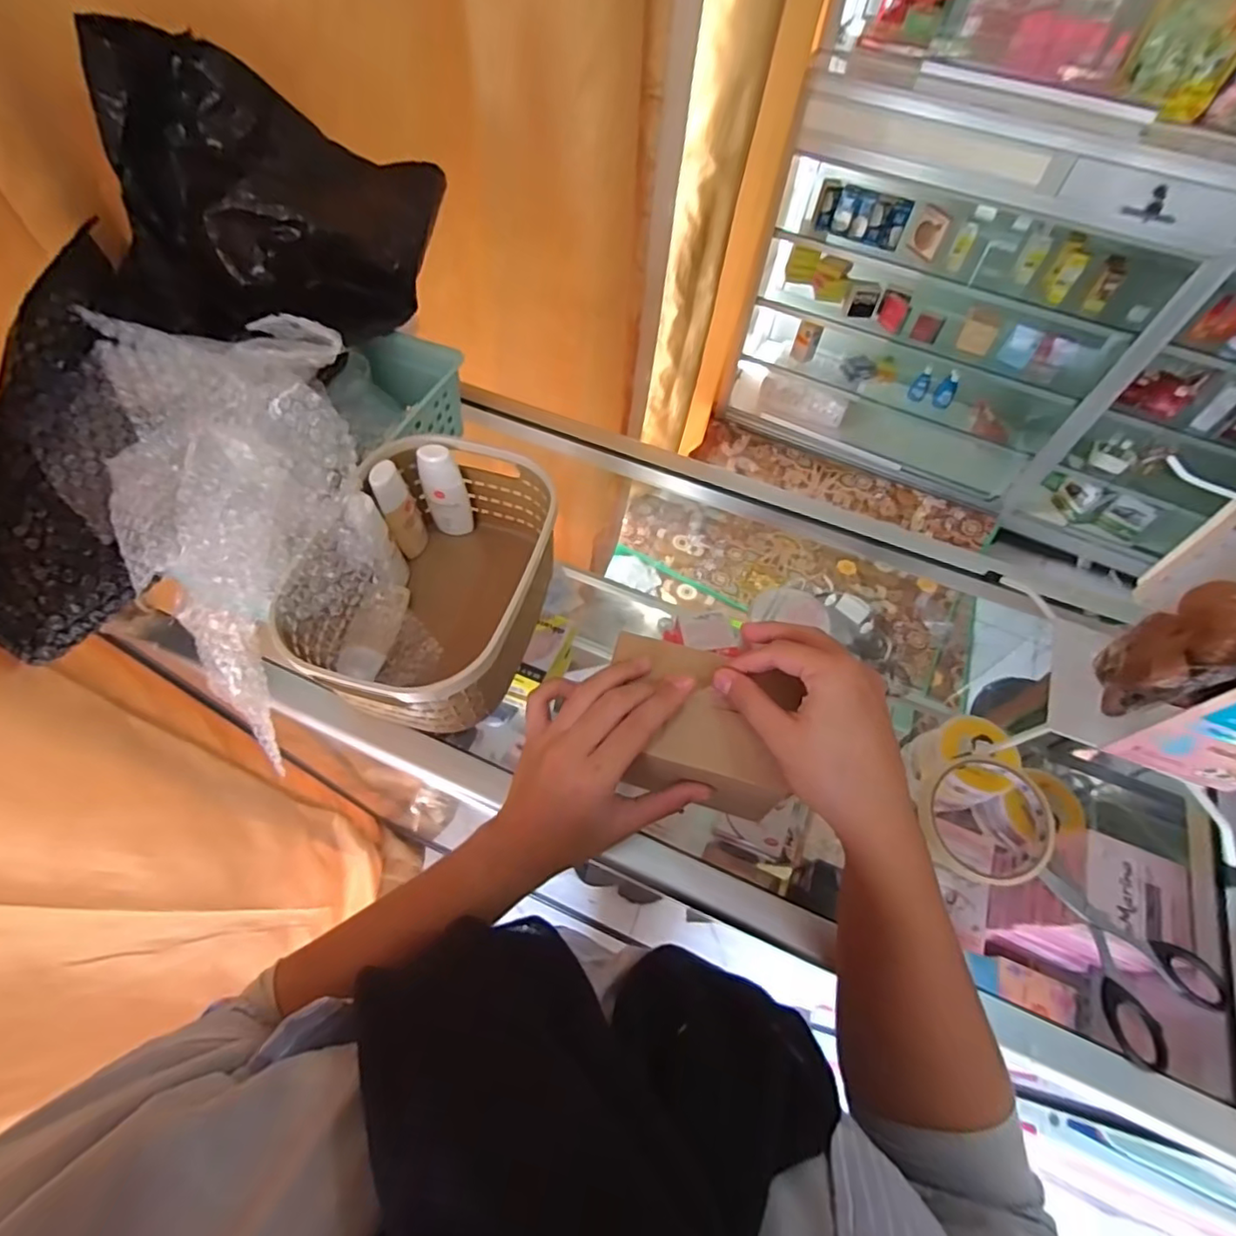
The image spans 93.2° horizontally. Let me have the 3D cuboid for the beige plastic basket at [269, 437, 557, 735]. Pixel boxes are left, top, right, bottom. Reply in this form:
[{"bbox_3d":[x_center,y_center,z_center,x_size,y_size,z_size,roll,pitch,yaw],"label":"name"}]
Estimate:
[{"bbox_3d":[-0.140,-0.024,0.468,0.156,0.117,0.217,14,59,5],"label":"beige plastic basket"}]

